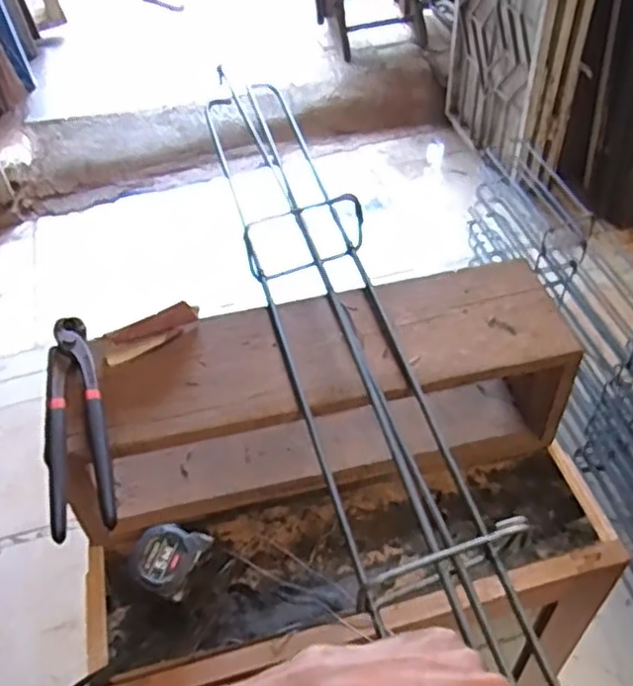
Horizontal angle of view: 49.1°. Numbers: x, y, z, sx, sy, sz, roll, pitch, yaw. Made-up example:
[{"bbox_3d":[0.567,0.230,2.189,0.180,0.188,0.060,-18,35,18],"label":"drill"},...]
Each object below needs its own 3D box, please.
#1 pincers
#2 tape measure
[{"bbox_3d":[-0.204,0.061,0.579,0.047,0.017,0.215,-15,49,-9],"label":"pincers"},{"bbox_3d":[-0.136,0.202,0.638,0.059,0.036,0.064,15,51,17],"label":"tape measure"}]

